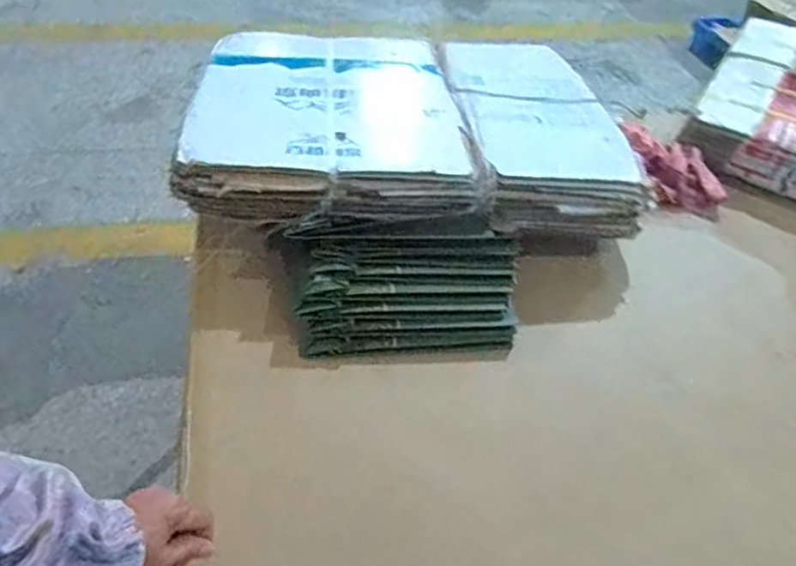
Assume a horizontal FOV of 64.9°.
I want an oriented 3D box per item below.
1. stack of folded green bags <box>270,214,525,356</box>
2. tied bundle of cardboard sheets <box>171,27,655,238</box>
[{"bbox_3d":[0.009,0.006,0.775,0.280,0.090,0.148,0,46,-7],"label":"stack of folded green bags"},{"bbox_3d":[0.010,-0.275,1.009,0.640,0.086,0.553,-1,43,-9],"label":"tied bundle of cardboard sheets"}]

